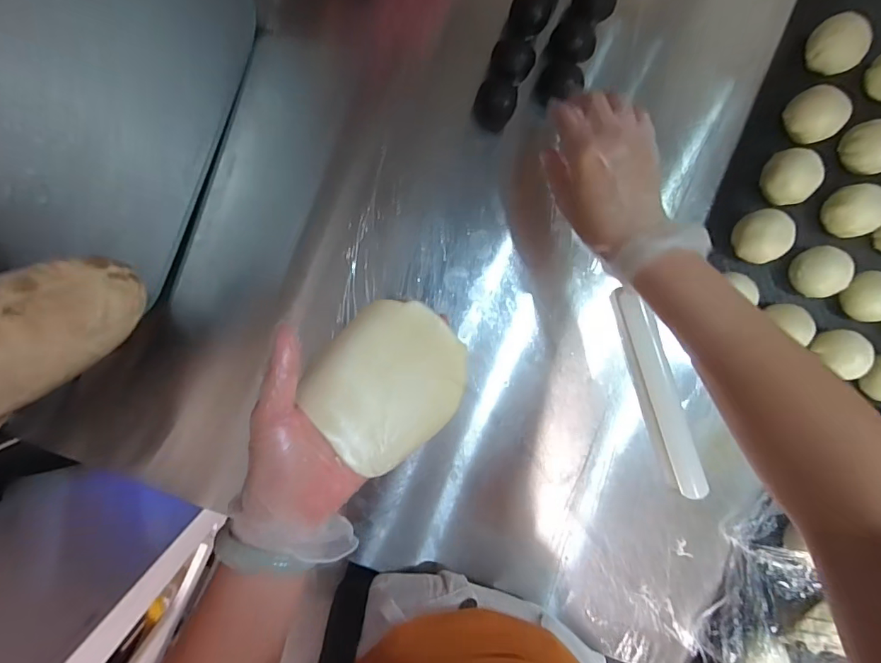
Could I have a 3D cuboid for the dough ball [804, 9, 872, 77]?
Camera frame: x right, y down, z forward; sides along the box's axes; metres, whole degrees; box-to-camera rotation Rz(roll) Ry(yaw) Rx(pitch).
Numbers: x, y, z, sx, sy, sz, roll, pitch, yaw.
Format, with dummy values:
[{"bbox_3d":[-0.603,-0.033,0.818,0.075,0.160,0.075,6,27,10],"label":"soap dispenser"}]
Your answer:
[{"bbox_3d":[0.390,-0.282,0.458,0.045,0.029,0.051,-32,96,-3],"label":"dough ball"}]

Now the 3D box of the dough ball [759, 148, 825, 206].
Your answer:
[{"bbox_3d":[0.342,-0.150,0.460,0.048,0.038,0.053,-17,95,-4],"label":"dough ball"}]

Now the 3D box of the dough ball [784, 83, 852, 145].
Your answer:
[{"bbox_3d":[0.365,-0.211,0.458,0.043,0.034,0.049,-25,95,-3],"label":"dough ball"}]

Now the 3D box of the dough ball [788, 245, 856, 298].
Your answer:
[{"bbox_3d":[0.378,-0.059,0.467,0.043,0.033,0.049,-6,94,-5],"label":"dough ball"}]

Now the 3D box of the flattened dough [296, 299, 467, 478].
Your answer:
[{"bbox_3d":[-0.031,0.035,0.301,0.089,0.029,0.102,43,89,-6],"label":"flattened dough"}]

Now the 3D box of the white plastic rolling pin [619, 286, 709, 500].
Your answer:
[{"bbox_3d":[0.224,0.063,0.469,0.022,0.025,0.217,-19,95,-4],"label":"white plastic rolling pin"}]

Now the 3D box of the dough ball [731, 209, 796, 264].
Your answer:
[{"bbox_3d":[0.312,-0.092,0.459,0.049,0.044,0.051,-6,94,-5],"label":"dough ball"}]

